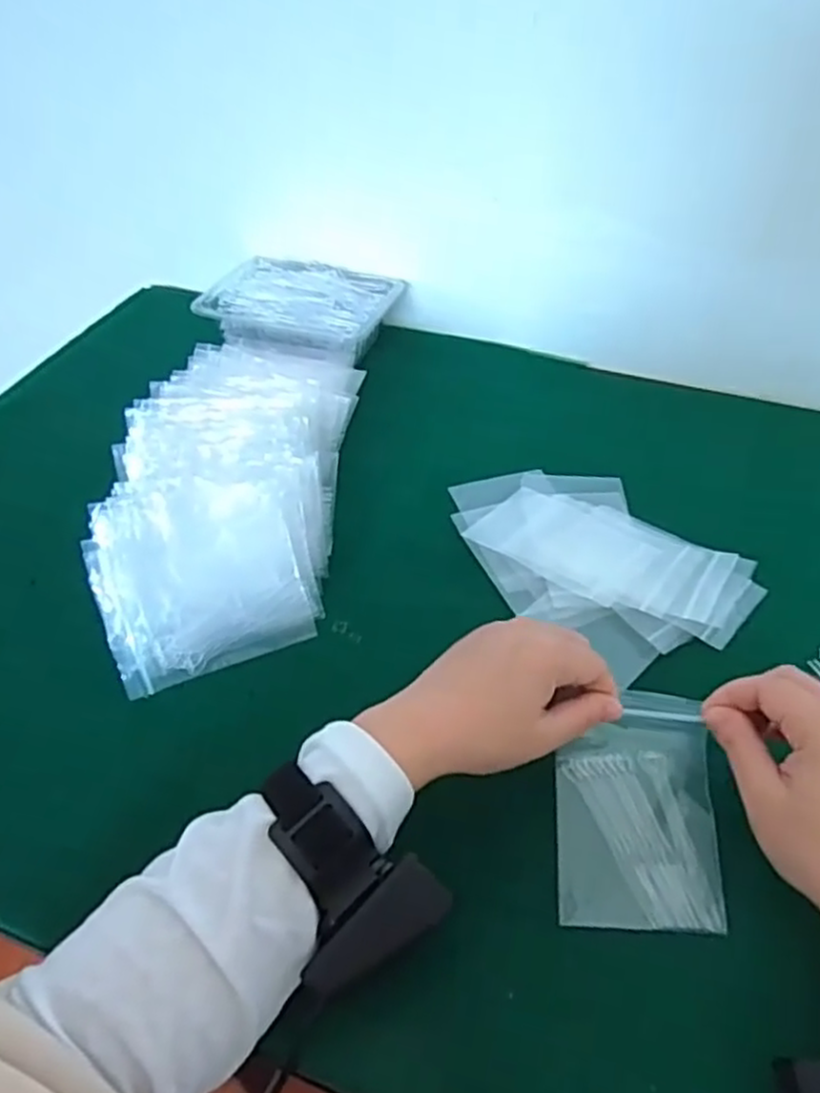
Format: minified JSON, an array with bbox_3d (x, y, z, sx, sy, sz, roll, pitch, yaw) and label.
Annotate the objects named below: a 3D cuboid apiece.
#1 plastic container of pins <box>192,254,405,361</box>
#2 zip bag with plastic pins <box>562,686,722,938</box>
[{"bbox_3d":[-0.102,-0.243,0.725,0.174,0.031,0.117,20,48,19],"label":"plastic container of pins"},{"bbox_3d":[0.118,0.135,0.389,0.080,0.008,0.117,3,62,1],"label":"zip bag with plastic pins"}]

